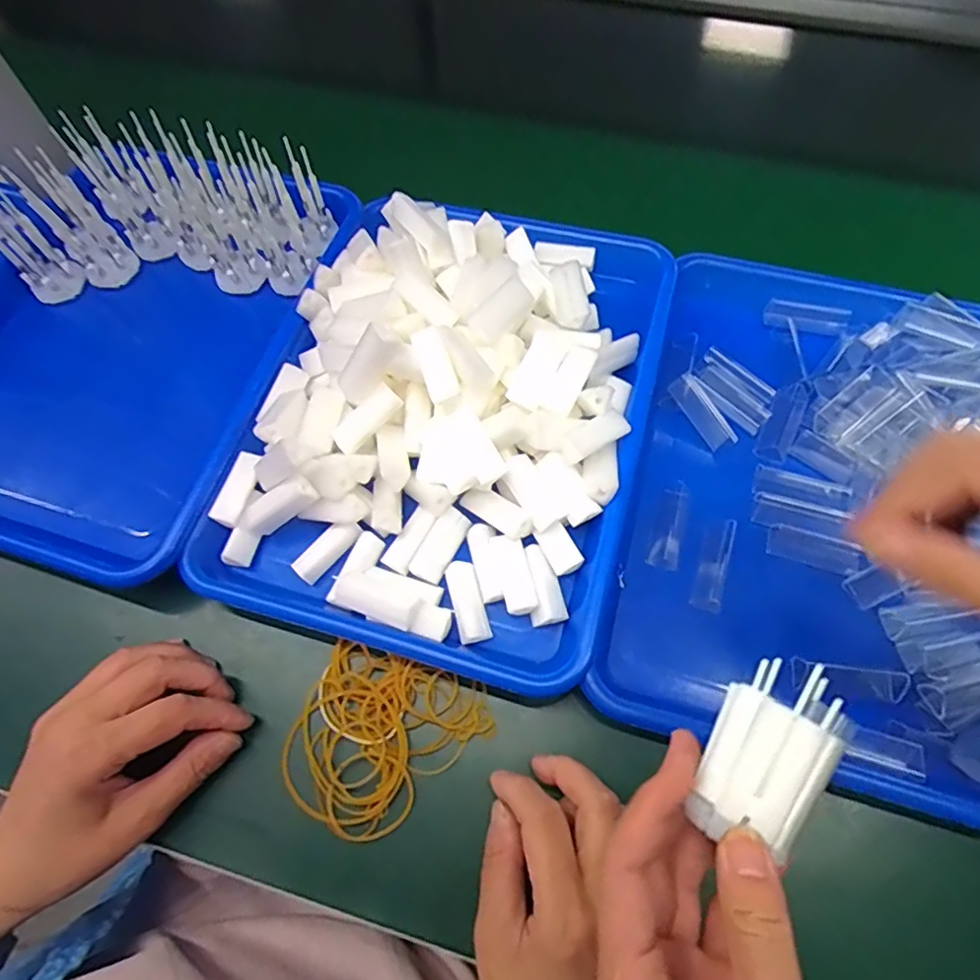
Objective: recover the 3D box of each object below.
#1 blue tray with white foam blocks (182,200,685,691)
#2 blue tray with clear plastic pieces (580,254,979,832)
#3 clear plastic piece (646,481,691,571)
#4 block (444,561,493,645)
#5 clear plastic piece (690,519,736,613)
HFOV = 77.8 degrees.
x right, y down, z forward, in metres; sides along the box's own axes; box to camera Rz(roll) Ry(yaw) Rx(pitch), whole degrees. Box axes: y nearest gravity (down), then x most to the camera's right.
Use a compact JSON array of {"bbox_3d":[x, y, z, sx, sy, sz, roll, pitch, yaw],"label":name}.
[{"bbox_3d":[-0.024,-0.061,0.387,0.241,0.066,0.322,15,66,8],"label":"blue tray with white foam blocks"},{"bbox_3d":[0.209,-0.001,0.376,0.236,0.047,0.332,15,66,8],"label":"blue tray with clear plastic pieces"},{"bbox_3d":[0.114,0.022,0.380,0.018,0.008,0.058,19,66,10],"label":"clear plastic piece"},{"bbox_3d":[-0.013,0.065,0.355,0.018,0.010,0.046,-14,65,-6],"label":"block"},{"bbox_3d":[0.136,0.045,0.364,0.016,0.016,0.054,17,66,9],"label":"clear plastic piece"}]

